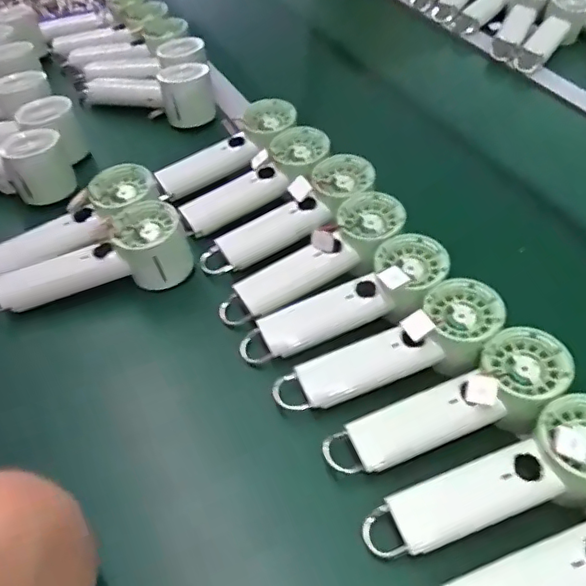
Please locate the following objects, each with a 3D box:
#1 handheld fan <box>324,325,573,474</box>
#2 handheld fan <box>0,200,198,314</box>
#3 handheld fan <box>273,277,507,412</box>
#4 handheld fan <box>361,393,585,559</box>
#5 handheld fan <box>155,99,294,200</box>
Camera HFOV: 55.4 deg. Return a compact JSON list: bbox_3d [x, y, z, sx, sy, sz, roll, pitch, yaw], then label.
[{"bbox_3d":[0.121,0.090,0.432,0.199,0.034,0.067,-25,52,-1],"label":"handheld fan"},{"bbox_3d":[-0.195,-0.029,0.534,0.199,0.060,0.062,-16,51,-15],"label":"handheld fan"},{"bbox_3d":[0.083,0.053,0.471,0.199,0.039,0.066,-25,52,-1],"label":"handheld fan"},{"bbox_3d":[0.148,0.138,0.399,0.199,0.032,0.062,-24,52,-1],"label":"handheld fan"},{"bbox_3d":[-0.075,-0.167,0.651,0.178,0.033,0.070,-34,55,0],"label":"handheld fan"}]

